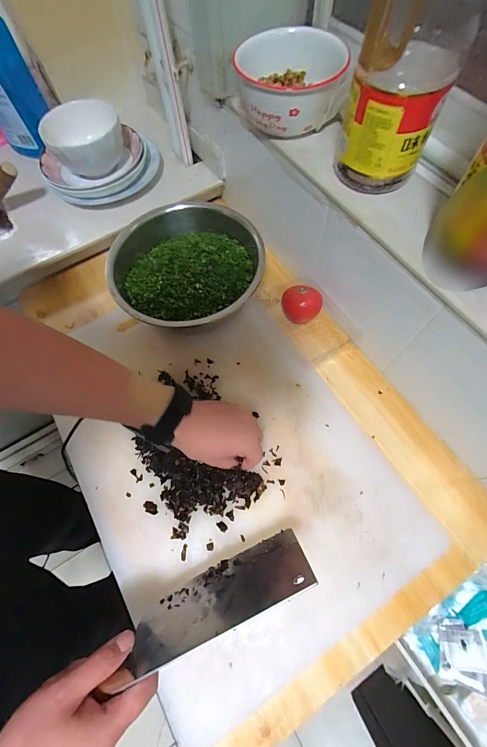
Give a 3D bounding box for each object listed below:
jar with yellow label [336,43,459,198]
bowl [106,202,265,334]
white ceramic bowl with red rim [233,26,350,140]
[{"bbox_3d":[0.156,-0.275,0.339,0.095,0.126,0.080,20,69,11],"label":"jar with yellow label"},{"bbox_3d":[-0.104,-0.173,0.533,0.257,0.088,0.240,0,67,1],"label":"bowl"},{"bbox_3d":[0.060,-0.393,0.420,0.138,0.081,0.144,0,67,1],"label":"white ceramic bowl with red rim"}]

